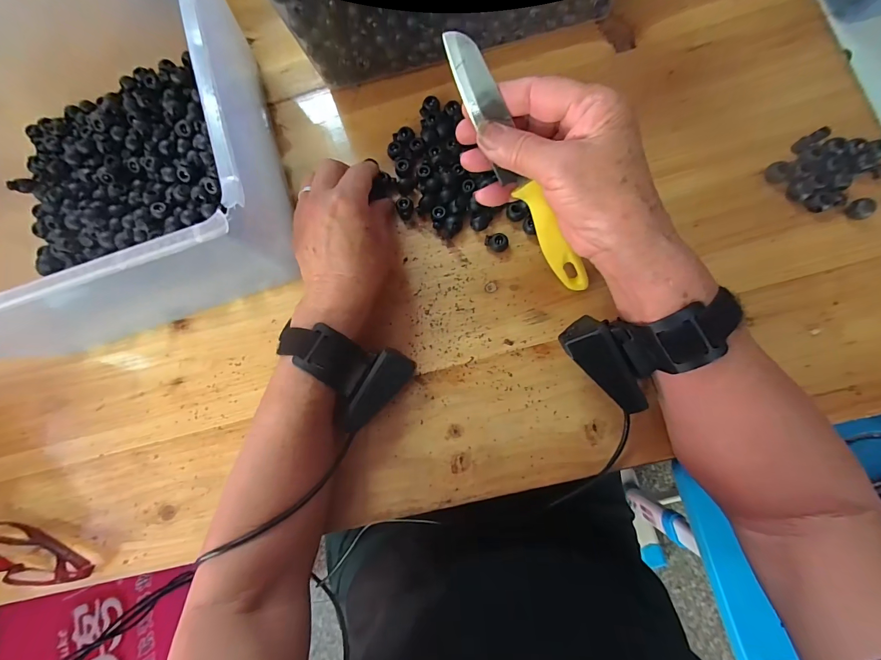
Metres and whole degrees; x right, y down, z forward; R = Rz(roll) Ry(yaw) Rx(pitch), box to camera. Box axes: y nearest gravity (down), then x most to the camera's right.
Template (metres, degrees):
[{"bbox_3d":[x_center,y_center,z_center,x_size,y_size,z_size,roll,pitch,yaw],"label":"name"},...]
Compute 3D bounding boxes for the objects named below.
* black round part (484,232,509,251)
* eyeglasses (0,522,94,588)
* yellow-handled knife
[{"bbox_3d":[0.047,-0.074,0.316,0.019,0.012,0.012,-2,81,6],"label":"black round part"},{"bbox_3d":[-0.353,0.184,0.308,0.136,0.032,0.034,5,81,7],"label":"eyeglasses"},{"bbox_3d":[0.058,-0.096,0.251,0.020,0.012,0.190,-40,123,0],"label":"yellow-handled knife"}]

